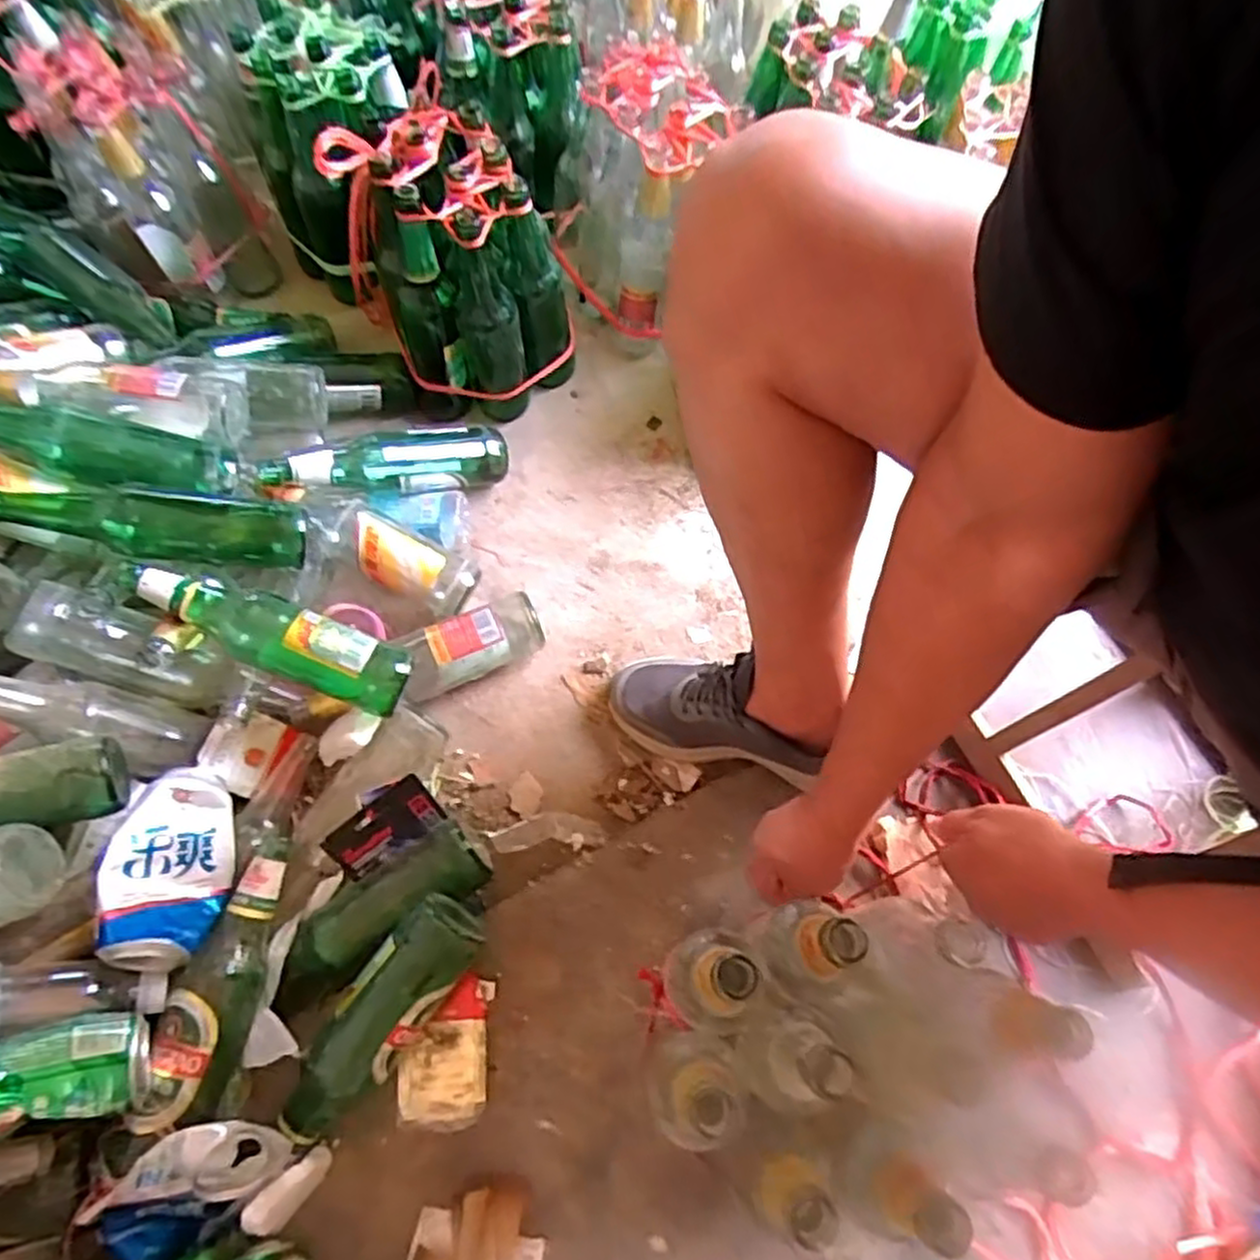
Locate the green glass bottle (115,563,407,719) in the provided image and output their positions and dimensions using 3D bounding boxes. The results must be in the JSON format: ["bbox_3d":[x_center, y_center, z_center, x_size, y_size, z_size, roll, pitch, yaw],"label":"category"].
[{"bbox_3d":[-0.328,0.003,0.702,0.258,0.062,0.065,25,65,-11],"label":"green glass bottle"}]

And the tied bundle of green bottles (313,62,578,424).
[{"bbox_3d":[-0.203,-0.414,0.883,0.200,0.273,0.240,-29,67,-13],"label":"tied bundle of green bottles"}]

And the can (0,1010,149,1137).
[{"bbox_3d":[-0.406,0.315,0.546,0.115,0.060,0.066,7,51,-35],"label":"can"}]

